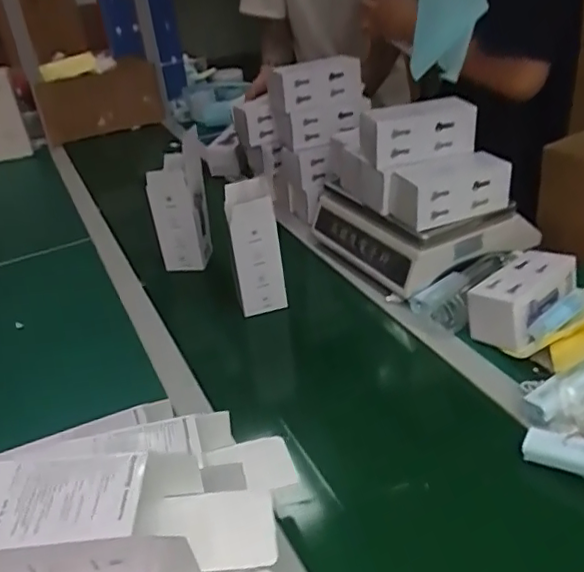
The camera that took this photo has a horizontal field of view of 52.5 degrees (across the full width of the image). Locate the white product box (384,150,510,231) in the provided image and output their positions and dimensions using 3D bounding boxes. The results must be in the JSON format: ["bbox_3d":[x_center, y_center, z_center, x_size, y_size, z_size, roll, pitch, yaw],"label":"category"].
[{"bbox_3d":[0.245,-0.153,0.913,0.179,0.088,0.071,-14,33,-13],"label":"white product box"}]

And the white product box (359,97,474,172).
[{"bbox_3d":[0.199,-0.244,0.937,0.174,0.087,0.058,-14,32,-12],"label":"white product box"}]

